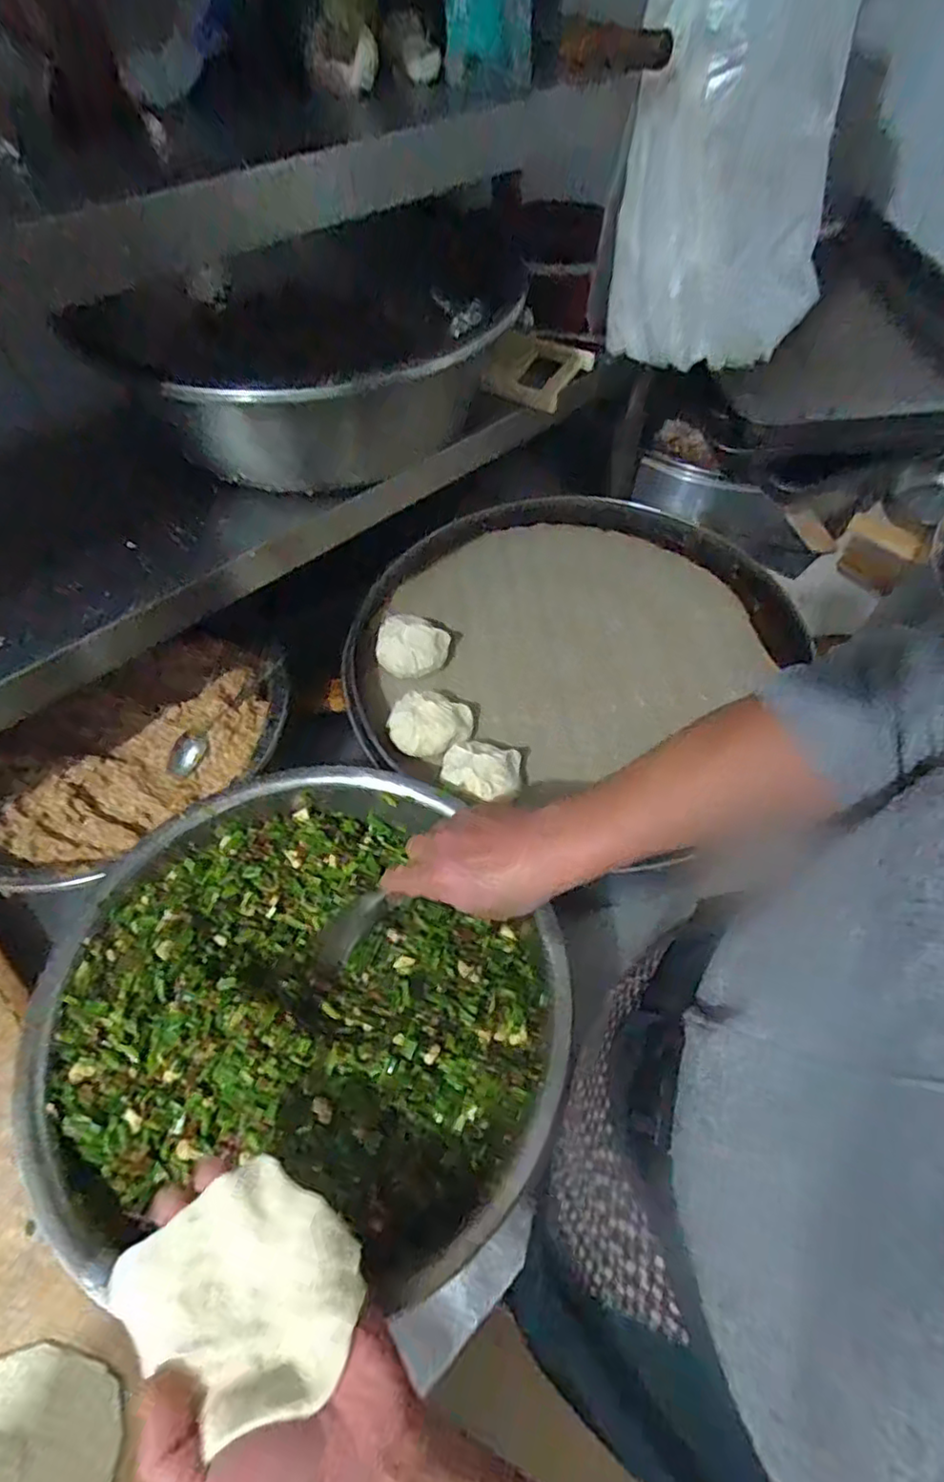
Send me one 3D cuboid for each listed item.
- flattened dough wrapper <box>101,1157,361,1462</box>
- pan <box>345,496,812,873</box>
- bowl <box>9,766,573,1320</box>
[{"bbox_3d":[-0.113,0.271,0.315,0.094,0.023,0.100,1,55,-1],"label":"flattened dough wrapper"},{"bbox_3d":[0.113,-0.108,0.731,0.457,0.059,0.457,1,55,-1],"label":"pan"},{"bbox_3d":[-0.127,0.209,0.515,0.389,0.094,0.380,1,55,-1],"label":"bowl"}]

